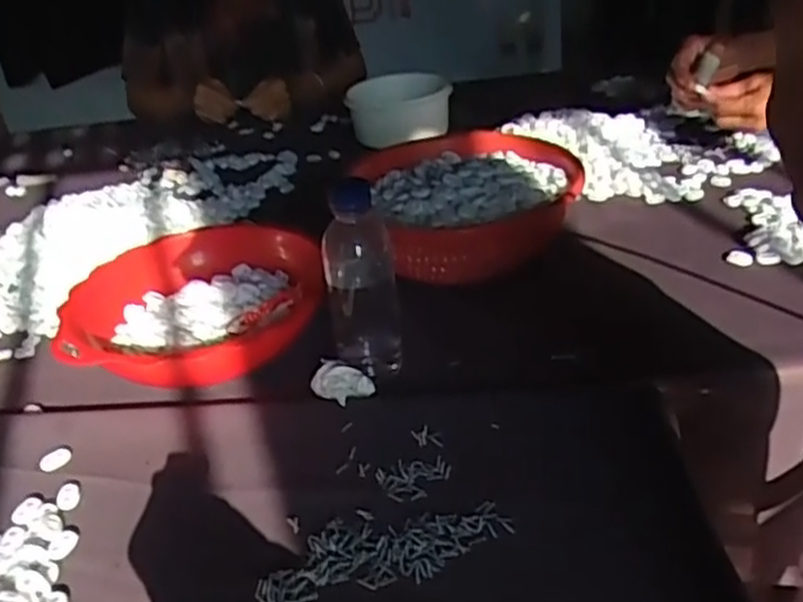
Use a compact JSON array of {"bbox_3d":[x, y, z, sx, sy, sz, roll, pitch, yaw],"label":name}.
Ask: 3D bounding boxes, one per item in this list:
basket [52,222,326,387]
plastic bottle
[{"bbox_3d":[-0.189,0.011,0.722,0.216,0.067,0.220,-5,30,3],"label":"basket"},{"bbox_3d":[-0.036,-0.021,0.650,0.058,0.161,0.055,-8,30,-2],"label":"plastic bottle"}]

